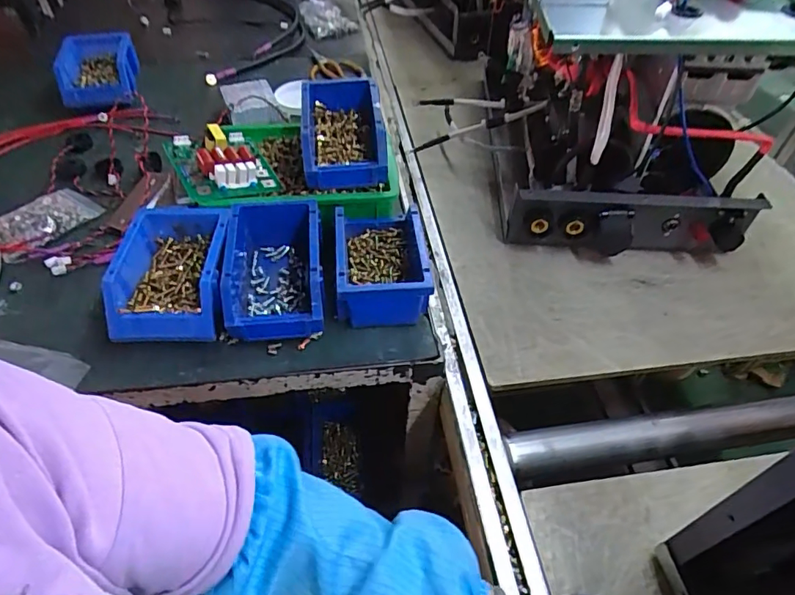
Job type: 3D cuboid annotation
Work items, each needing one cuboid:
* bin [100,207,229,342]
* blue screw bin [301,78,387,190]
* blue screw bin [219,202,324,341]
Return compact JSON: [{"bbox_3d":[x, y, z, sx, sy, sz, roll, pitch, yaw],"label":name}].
[{"bbox_3d":[-0.250,-0.026,0.560,0.113,0.072,0.158,-3,49,-4],"label":"bin"},{"bbox_3d":[-0.072,-0.223,0.653,0.105,0.063,0.177,-5,49,-7],"label":"blue screw bin"},{"bbox_3d":[-0.141,-0.034,0.571,0.103,0.068,0.162,-6,49,-7],"label":"blue screw bin"}]

